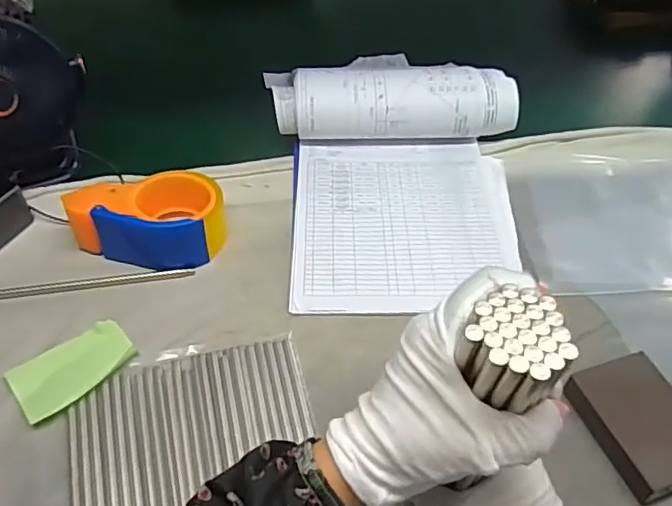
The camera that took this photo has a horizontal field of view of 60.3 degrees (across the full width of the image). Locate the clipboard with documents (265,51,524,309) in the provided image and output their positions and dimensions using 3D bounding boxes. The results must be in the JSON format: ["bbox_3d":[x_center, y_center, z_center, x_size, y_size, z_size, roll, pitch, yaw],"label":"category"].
[{"bbox_3d":[0.065,-0.078,0.589,0.262,0.069,0.300,2,47,0],"label":"clipboard with documents"}]

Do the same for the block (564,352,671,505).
[{"bbox_3d":[0.229,0.128,0.432,0.071,0.023,0.095,-14,49,-14],"label":"block"}]

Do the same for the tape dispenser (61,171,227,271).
[{"bbox_3d":[-0.180,-0.037,0.558,0.139,0.054,0.082,9,47,6],"label":"tape dispenser"}]

